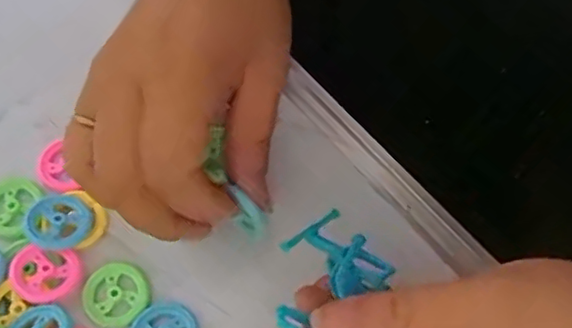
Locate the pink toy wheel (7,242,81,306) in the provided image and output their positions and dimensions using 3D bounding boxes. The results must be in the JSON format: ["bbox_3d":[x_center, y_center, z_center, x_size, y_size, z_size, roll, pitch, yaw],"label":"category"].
[{"bbox_3d":[-0.109,0.050,0.271,0.030,0.008,0.025,12,59,-12],"label":"pink toy wheel"}]

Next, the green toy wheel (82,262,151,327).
[{"bbox_3d":[-0.077,0.059,0.275,0.029,0.004,0.028,1,64,-2],"label":"green toy wheel"}]

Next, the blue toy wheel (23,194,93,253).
[{"bbox_3d":[-0.105,0.026,0.281,0.028,0.005,0.029,12,53,-16],"label":"blue toy wheel"}]

